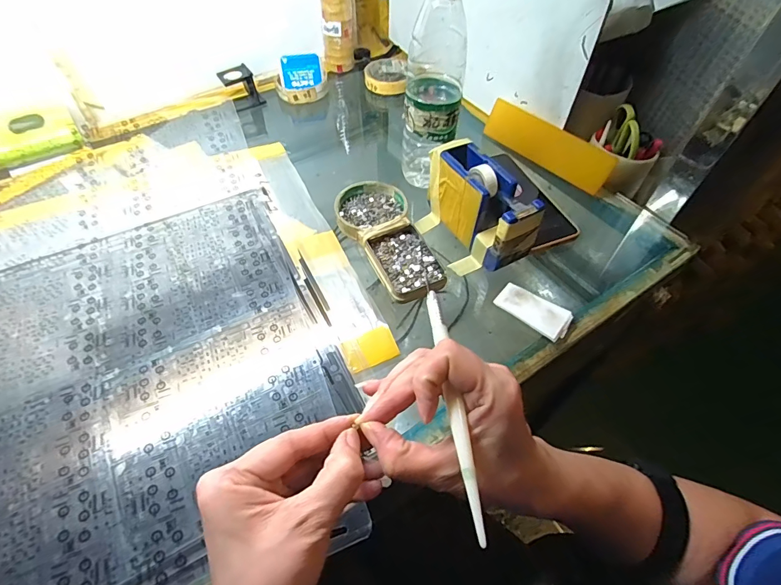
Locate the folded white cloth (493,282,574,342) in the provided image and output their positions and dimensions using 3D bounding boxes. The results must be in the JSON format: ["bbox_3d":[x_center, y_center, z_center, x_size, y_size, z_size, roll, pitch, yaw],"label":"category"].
[{"bbox_3d":[0.142,0.020,0.412,0.072,0.013,0.037,32,60,21],"label":"folded white cloth"}]

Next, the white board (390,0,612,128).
[{"bbox_3d":[0.111,-0.392,0.585,0.013,0.186,0.417,-27,59,-19],"label":"white board"}]

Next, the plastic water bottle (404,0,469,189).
[{"bbox_3d":[0.049,-0.225,0.453,0.061,0.224,0.070,5,54,3],"label":"plastic water bottle"}]

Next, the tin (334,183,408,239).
[{"bbox_3d":[-0.026,-0.101,0.484,0.086,0.014,0.074,-25,58,-18],"label":"tin"}]

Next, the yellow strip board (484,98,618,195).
[{"bbox_3d":[0.209,-0.202,0.554,0.011,0.052,0.185,-23,55,-39],"label":"yellow strip board"}]

